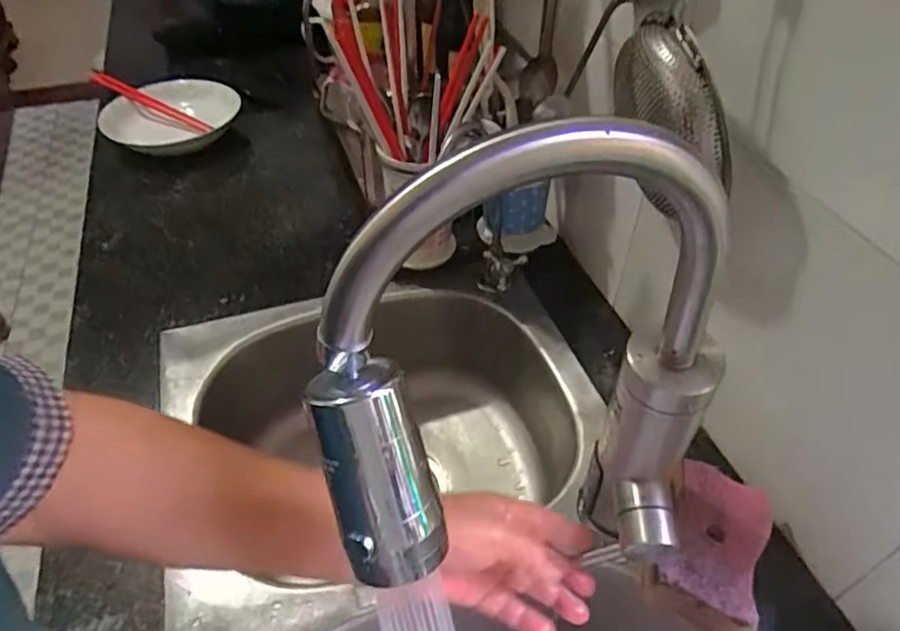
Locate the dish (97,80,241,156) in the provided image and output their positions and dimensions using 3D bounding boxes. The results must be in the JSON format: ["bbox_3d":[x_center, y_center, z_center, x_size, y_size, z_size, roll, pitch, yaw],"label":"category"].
[{"bbox_3d":[-0.449,-0.320,0.993,0.210,0.051,0.201,-8,45,-9],"label":"dish"}]

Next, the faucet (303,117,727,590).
[{"bbox_3d":[0.048,0.073,0.333,0.217,0.355,0.073,-17,47,-16],"label":"faucet"}]

